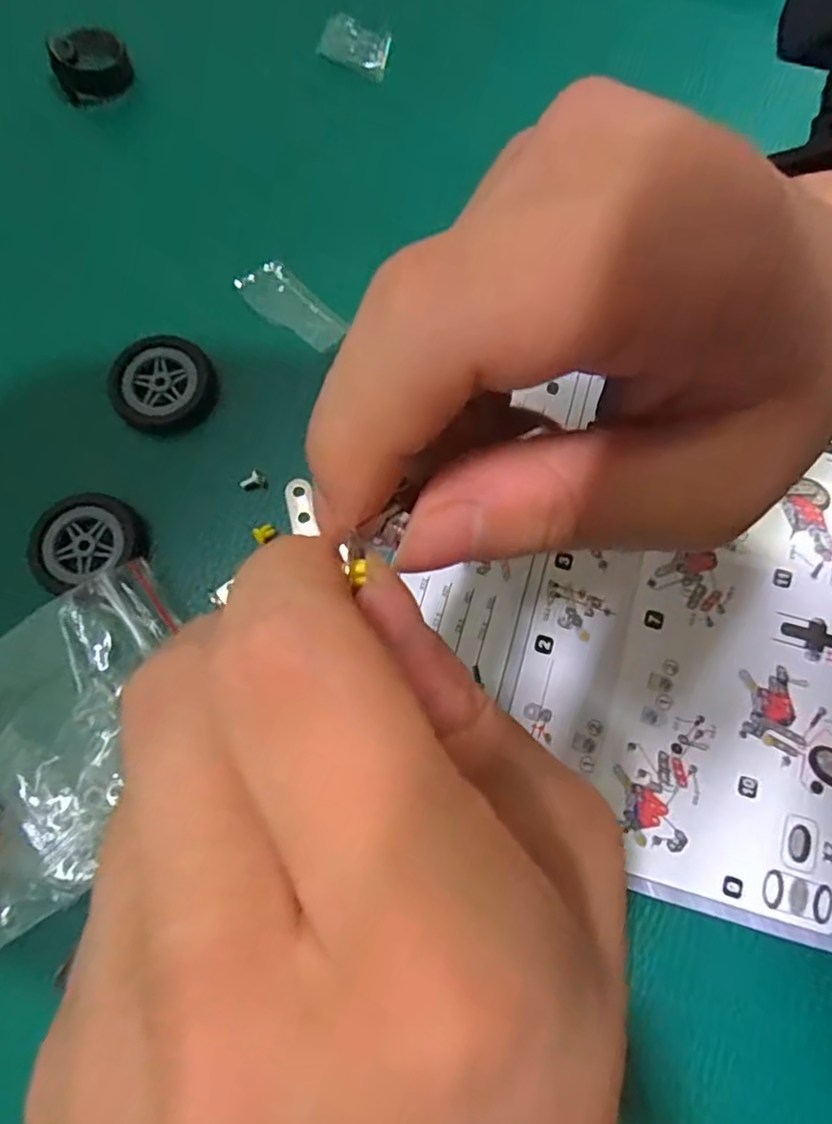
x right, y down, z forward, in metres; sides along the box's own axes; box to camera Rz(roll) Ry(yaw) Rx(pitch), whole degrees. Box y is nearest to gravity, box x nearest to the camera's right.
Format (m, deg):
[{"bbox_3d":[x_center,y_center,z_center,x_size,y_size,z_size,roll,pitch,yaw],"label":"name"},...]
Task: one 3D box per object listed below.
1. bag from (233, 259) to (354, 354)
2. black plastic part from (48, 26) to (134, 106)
[{"bbox_3d":[-0.046,-0.098,0.237,0.041,0.010,0.022,38,77,8],"label":"bag"},{"bbox_3d":[-0.135,-0.208,0.256,0.030,0.015,0.024,-23,77,-7],"label":"black plastic part"}]

